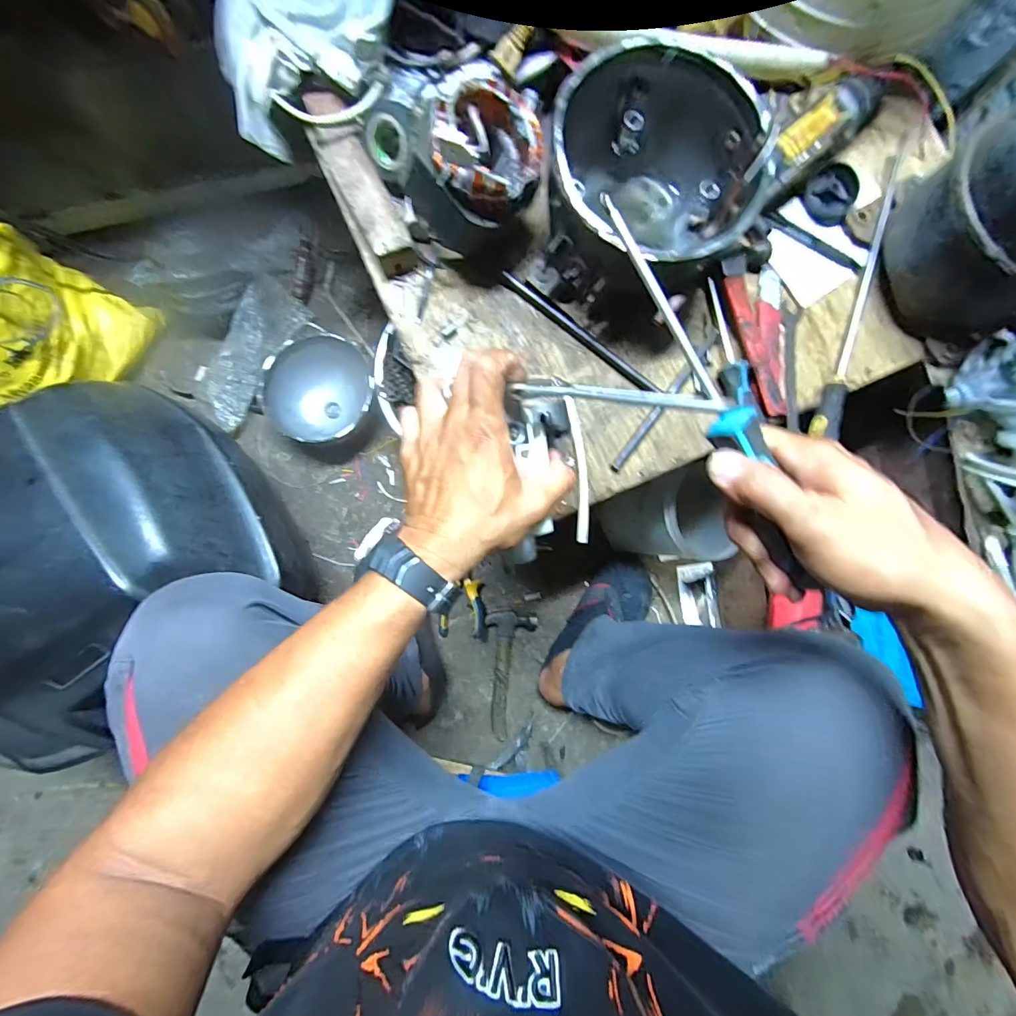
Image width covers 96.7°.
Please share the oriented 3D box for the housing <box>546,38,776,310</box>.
[{"bbox_3d":[0.125,-0.287,0.420,0.176,0.124,0.173,0,86,-3],"label":"housing"}]

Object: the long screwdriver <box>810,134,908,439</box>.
[{"bbox_3d":[0.380,-0.232,0.480,0.029,0.022,0.341,19,85,-2],"label":"long screwdriver"}]

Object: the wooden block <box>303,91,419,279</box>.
[{"bbox_3d":[-0.148,-0.322,0.453,0.045,0.039,0.177,-25,88,-5],"label":"wooden block"}]

